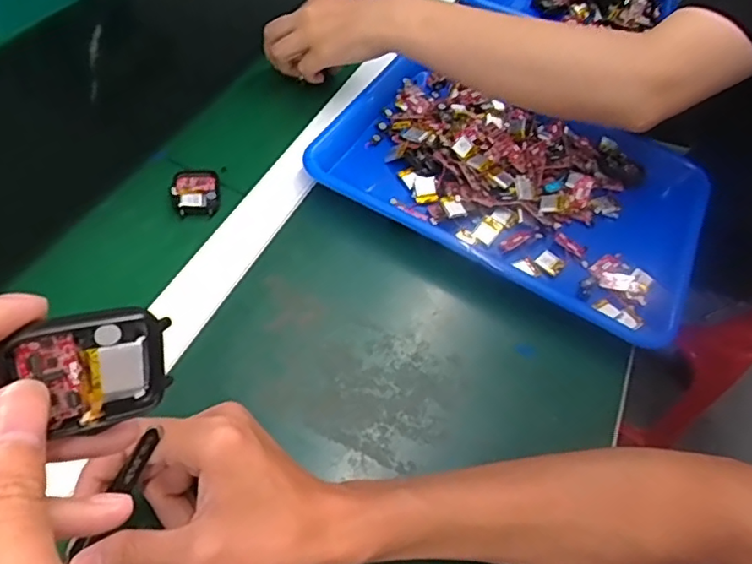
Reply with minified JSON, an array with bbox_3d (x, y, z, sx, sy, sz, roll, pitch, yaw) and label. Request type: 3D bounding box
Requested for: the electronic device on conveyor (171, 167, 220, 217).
[{"bbox_3d":[-0.151,-0.076,0.490,0.037,0.010,0.048,-6,55,-13],"label":"electronic device on conveyor"}]

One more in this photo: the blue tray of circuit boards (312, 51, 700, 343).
[{"bbox_3d":[0.134,-0.097,0.547,0.337,0.051,0.246,28,55,12],"label":"blue tray of circuit boards"}]

